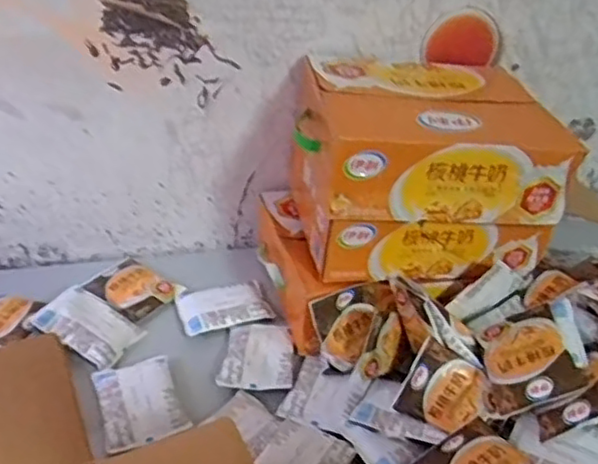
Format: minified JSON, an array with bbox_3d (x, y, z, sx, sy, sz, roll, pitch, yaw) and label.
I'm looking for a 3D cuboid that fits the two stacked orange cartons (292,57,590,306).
[{"bbox_3d":[0.169,-0.091,0.924,0.322,0.225,0.297,-3,35,-9],"label":"two stacked orange cartons"}]

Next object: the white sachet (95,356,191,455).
[{"bbox_3d":[-0.199,0.209,0.816,0.096,0.011,0.130,-11,37,-20],"label":"white sachet"}]

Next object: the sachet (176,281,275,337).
[{"bbox_3d":[-0.113,0.106,0.977,0.130,0.014,0.096,-8,36,-16],"label":"sachet"}]

